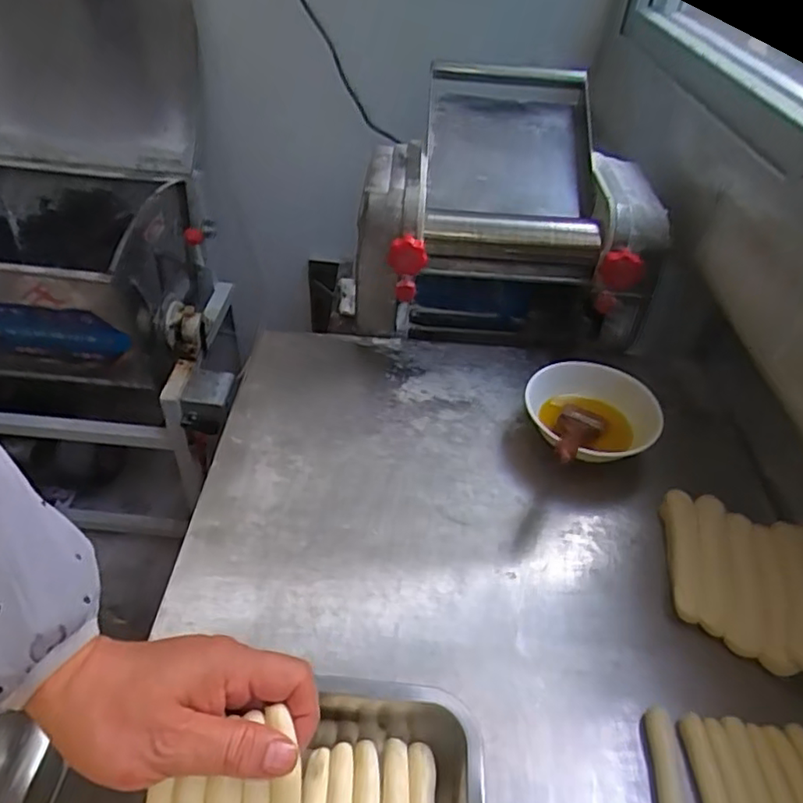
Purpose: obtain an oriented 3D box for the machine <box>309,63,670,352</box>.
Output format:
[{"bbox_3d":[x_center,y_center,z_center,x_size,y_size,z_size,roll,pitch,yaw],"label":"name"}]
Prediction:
[{"bbox_3d":[0.121,-0.259,0.873,0.378,0.290,0.365,-2,42,-8],"label":"machine"}]

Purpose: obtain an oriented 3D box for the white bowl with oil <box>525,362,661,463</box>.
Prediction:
[{"bbox_3d":[0.217,0.020,0.697,0.147,0.057,0.139,3,42,-3],"label":"white bowl with oil"}]

